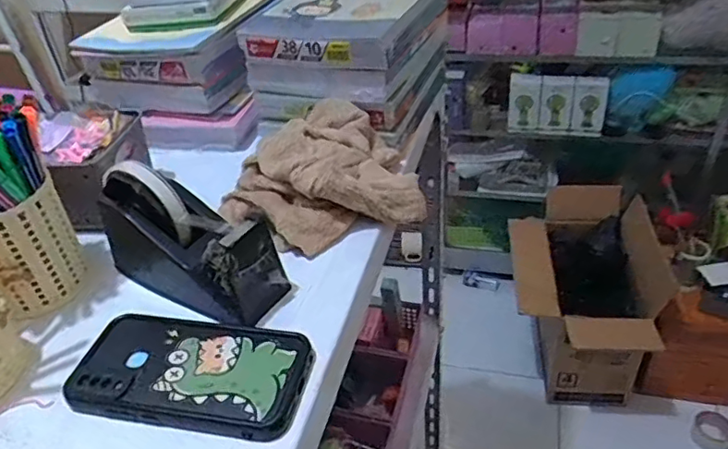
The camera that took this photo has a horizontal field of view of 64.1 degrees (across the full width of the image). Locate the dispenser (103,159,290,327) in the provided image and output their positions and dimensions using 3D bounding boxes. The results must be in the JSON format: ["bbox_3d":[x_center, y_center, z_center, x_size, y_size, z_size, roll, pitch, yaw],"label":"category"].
[{"bbox_3d":[-0.142,0.004,0.457,0.151,0.090,0.054,17,43,28],"label":"dispenser"}]

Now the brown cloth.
[{"bbox_3d":[-0.045,-0.048,0.540,0.168,0.069,0.132,-23,40,-21],"label":"brown cloth"}]

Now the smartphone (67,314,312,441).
[{"bbox_3d":[-0.120,0.103,0.408,0.161,0.014,0.084,5,39,15],"label":"smartphone"}]

